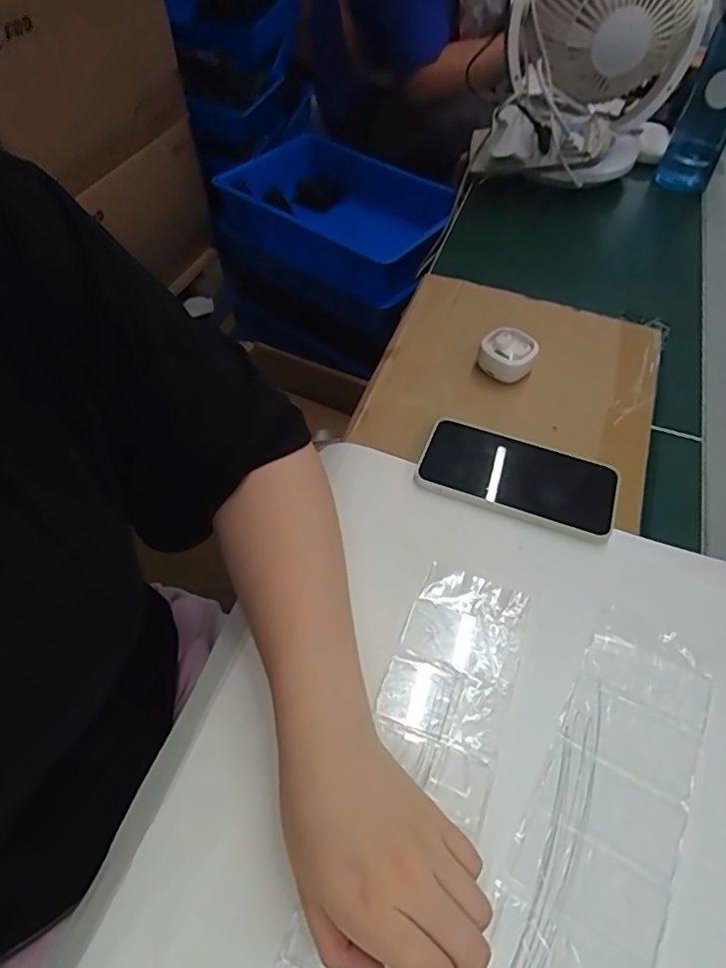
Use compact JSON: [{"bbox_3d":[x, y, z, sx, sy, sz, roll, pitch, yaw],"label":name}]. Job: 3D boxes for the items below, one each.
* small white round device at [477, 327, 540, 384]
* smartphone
[{"bbox_3d":[0.134,-0.118,0.536,0.049,0.031,0.043,24,58,14],"label":"small white round device"},{"bbox_3d":[0.125,-0.008,0.465,0.153,0.015,0.077,19,57,11],"label":"smartphone"}]

